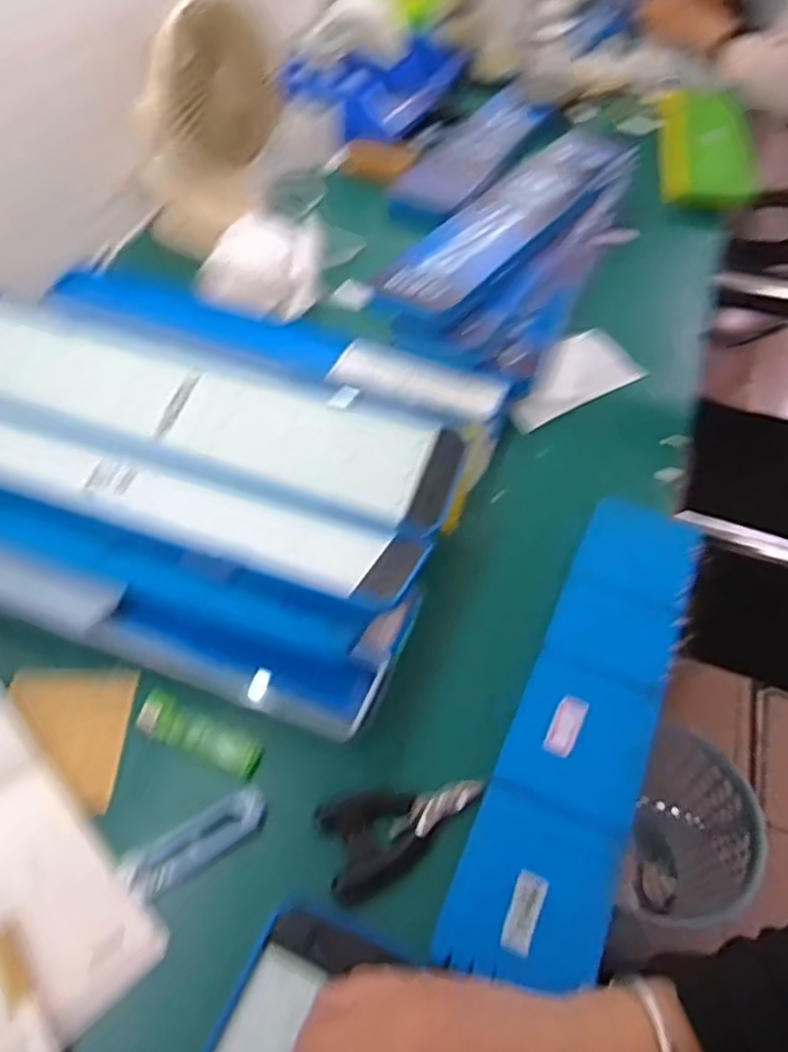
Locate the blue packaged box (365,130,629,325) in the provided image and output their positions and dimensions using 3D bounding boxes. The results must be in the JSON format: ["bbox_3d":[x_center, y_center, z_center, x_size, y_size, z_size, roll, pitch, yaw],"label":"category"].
[{"bbox_3d":[0.138,-0.345,0.780,0.106,0.025,0.477,28,54,17],"label":"blue packaged box"}]

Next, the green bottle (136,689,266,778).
[{"bbox_3d":[-0.117,0.123,0.433,0.079,0.015,0.021,21,52,12],"label":"green bottle"}]

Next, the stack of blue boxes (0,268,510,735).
[{"bbox_3d":[-0.158,-0.077,0.557,0.431,0.073,0.362,19,51,10],"label":"stack of blue boxes"}]

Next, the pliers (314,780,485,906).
[{"bbox_3d":[0.007,0.172,0.408,0.093,0.008,0.054,-11,52,-14],"label":"pliers"}]

